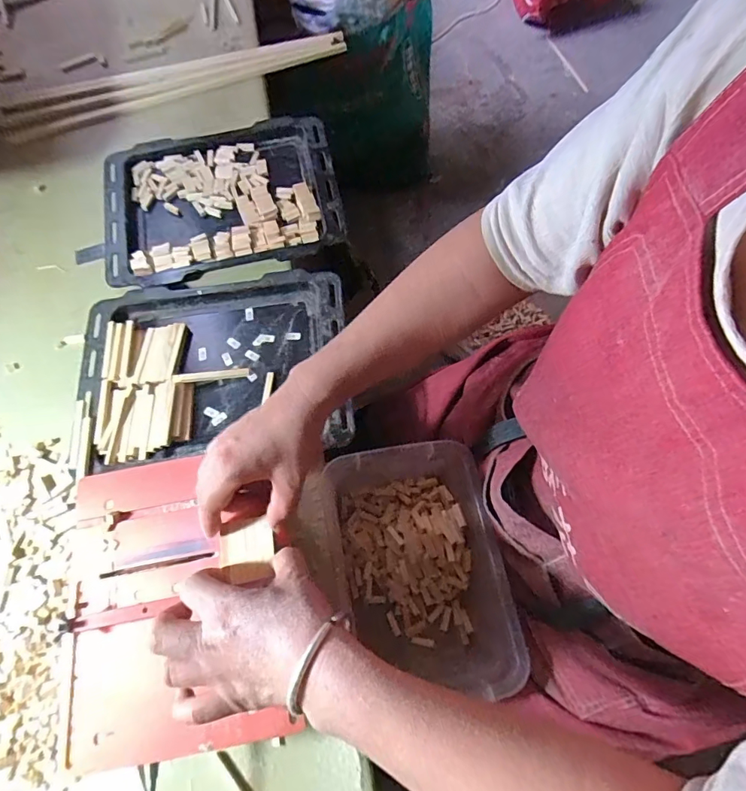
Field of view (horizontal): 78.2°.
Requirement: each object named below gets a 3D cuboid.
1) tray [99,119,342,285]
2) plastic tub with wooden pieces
[{"bbox_3d":[-0.236,-0.301,0.714,0.361,0.038,0.261,-12,69,-2],"label":"tray"},{"bbox_3d":[0.054,0.212,0.574,0.180,0.138,0.265,-12,69,-2],"label":"plastic tub with wooden pieces"}]

